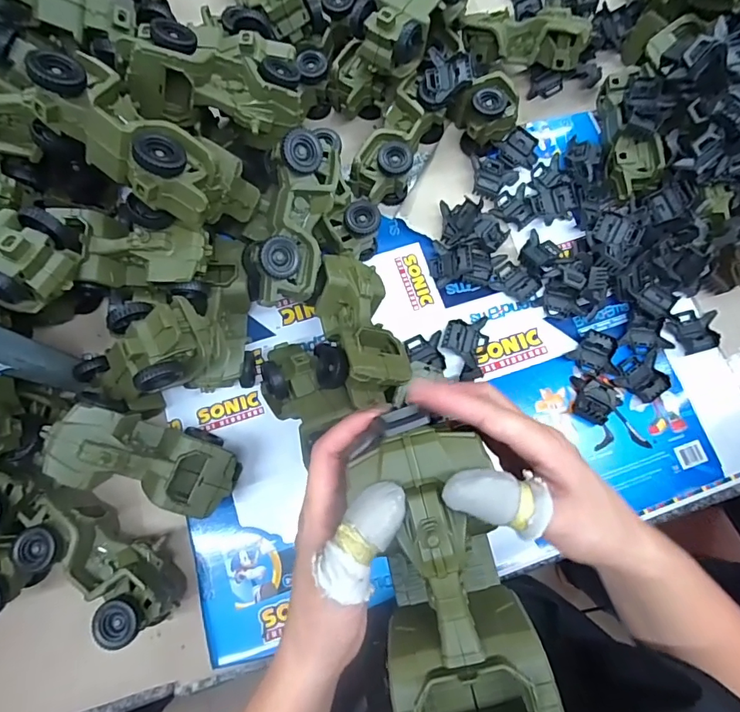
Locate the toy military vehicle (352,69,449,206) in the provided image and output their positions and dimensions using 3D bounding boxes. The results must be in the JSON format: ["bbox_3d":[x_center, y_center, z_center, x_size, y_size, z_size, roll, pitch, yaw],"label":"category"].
[{"bbox_3d":[0.035,-0.273,0.605,0.066,0.068,0.161,29,79,5],"label":"toy military vehicle"}]

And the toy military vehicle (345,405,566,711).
[{"bbox_3d":[0.039,0.121,0.244,0.075,0.056,0.171,-12,80,-4],"label":"toy military vehicle"}]

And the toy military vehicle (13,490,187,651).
[{"bbox_3d":[-0.285,0.212,0.491,0.183,0.079,0.080,33,79,5],"label":"toy military vehicle"}]

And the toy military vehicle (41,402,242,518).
[{"bbox_3d":[-0.232,0.108,0.482,0.180,0.058,0.080,25,77,-29],"label":"toy military vehicle"}]

